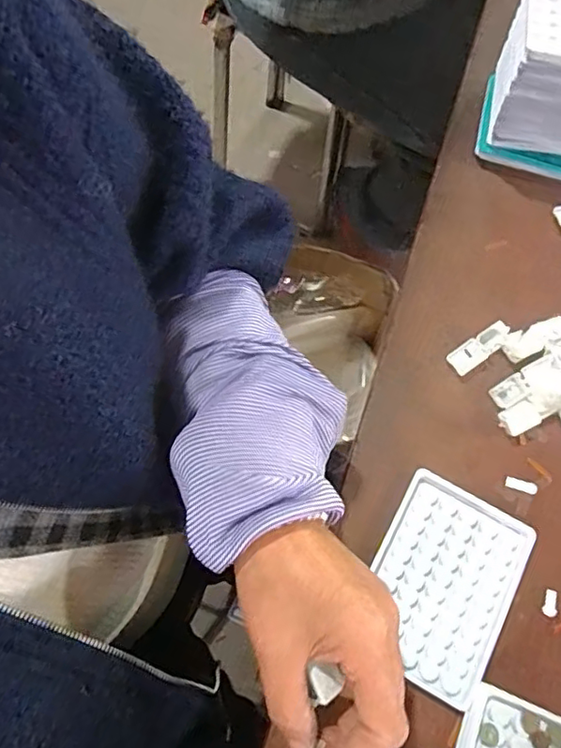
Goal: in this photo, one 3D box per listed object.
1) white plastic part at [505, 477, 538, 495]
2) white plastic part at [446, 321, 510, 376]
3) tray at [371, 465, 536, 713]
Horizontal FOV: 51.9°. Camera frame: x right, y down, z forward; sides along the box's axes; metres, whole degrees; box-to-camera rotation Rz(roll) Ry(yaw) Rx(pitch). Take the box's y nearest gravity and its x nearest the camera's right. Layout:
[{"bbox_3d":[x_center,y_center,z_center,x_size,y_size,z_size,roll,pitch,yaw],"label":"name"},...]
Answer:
[{"bbox_3d":[0.179,0.082,0.427,0.023,0.004,0.008,15,71,6],"label":"white plastic part"},{"bbox_3d":[0.157,-0.022,0.453,0.054,0.004,0.020,-35,73,-11],"label":"white plastic part"},{"bbox_3d":[0.112,0.145,0.401,0.093,0.012,0.129,27,72,10],"label":"tray"}]

